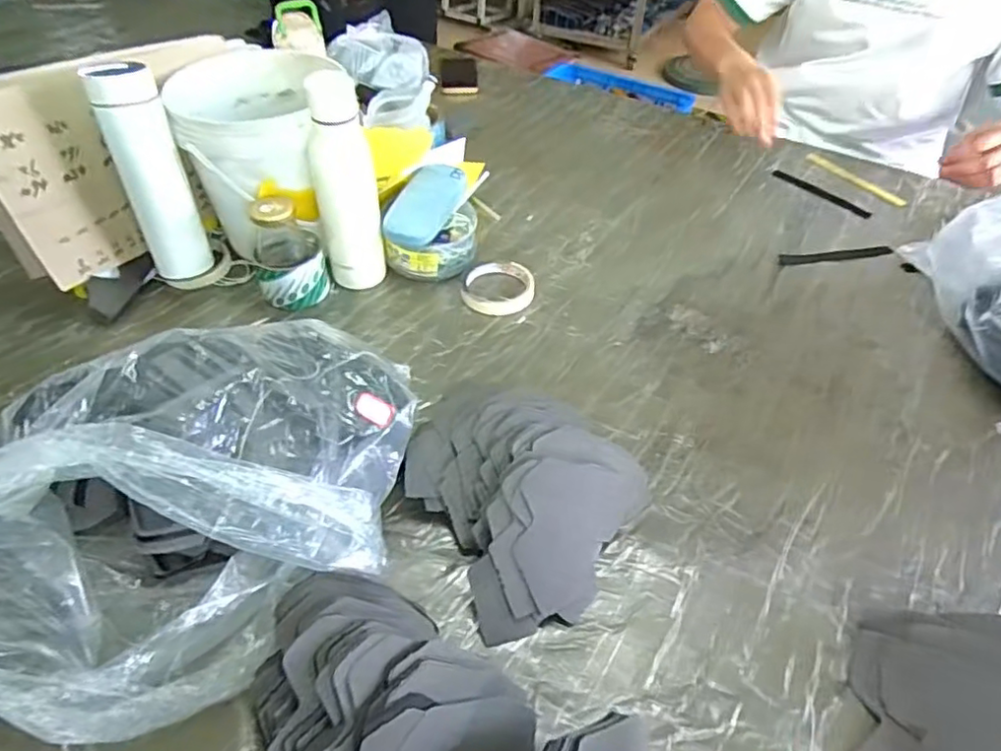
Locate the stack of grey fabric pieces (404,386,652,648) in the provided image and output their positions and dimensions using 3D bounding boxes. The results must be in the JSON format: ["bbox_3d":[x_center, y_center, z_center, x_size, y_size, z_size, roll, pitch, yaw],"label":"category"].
[{"bbox_3d":[0.001,0.097,0.528,0.218,0.070,0.194,31,55,26],"label":"stack of grey fabric pieces"}]

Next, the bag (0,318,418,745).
[{"bbox_3d":[-0.227,0.097,0.454,0.339,0.163,0.238,-21,51,-18],"label":"bag"}]

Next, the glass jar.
[{"bbox_3d":[-0.254,-0.145,0.716,0.081,0.125,0.064,-18,50,-15],"label":"glass jar"}]

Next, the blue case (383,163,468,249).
[{"bbox_3d":[-0.093,-0.216,0.758,0.063,0.031,0.152,14,49,11],"label":"blue case"}]

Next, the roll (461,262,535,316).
[{"bbox_3d":[-0.002,-0.110,0.755,0.086,0.018,0.086,0,48,0],"label":"roll"}]

